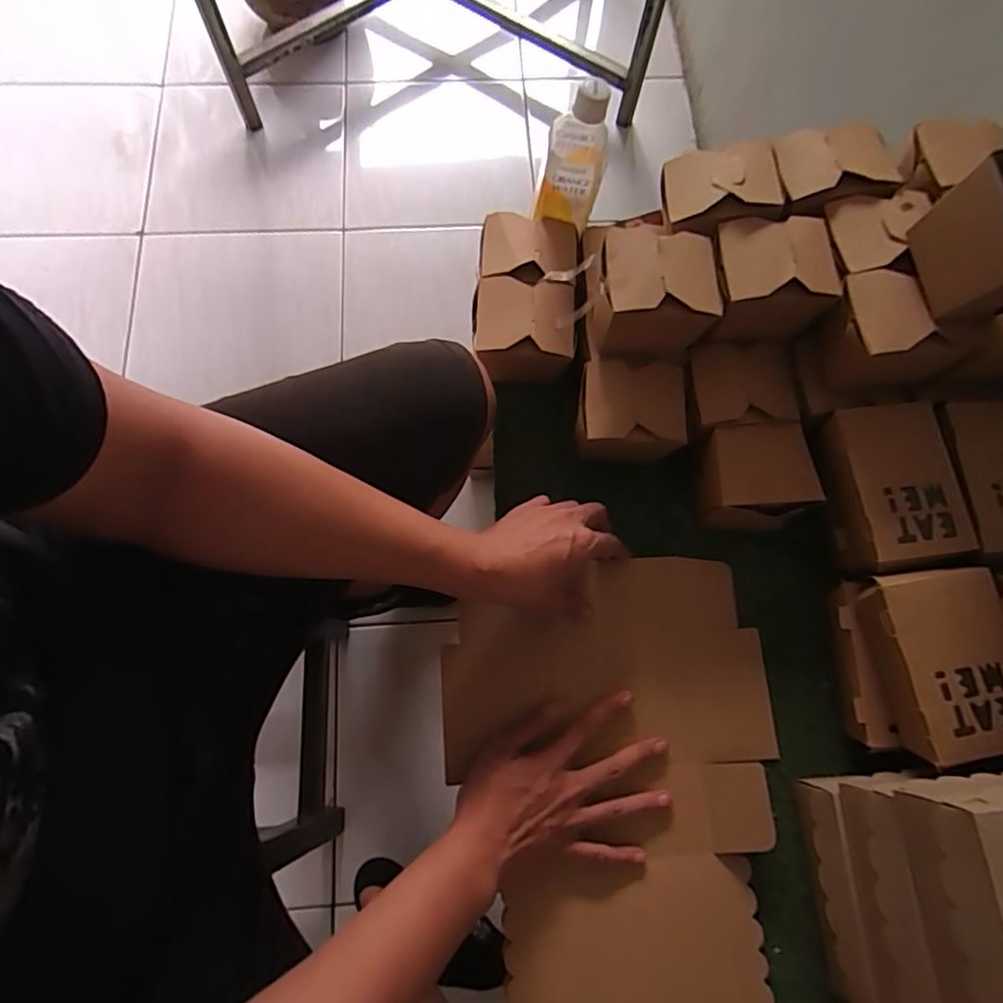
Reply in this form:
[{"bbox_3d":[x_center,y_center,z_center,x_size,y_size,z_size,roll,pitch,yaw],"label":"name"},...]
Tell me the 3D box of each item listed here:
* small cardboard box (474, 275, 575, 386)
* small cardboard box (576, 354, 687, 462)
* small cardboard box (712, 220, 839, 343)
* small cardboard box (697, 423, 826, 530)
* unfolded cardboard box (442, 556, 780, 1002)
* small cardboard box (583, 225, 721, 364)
[{"bbox_3d":[0.022,-0.172,0.610,0.099,0.051,0.094,4,73,-1],"label":"small cardboard box"},{"bbox_3d":[0.125,-0.085,0.591,0.099,0.062,0.090,4,73,-1],"label":"small cardboard box"},{"bbox_3d":[0.242,-0.198,0.547,0.099,0.076,0.088,-2,73,-3],"label":"small cardboard box"},{"bbox_3d":[0.240,-0.020,0.586,0.098,0.065,0.088,-4,73,-4],"label":"small cardboard box"},{"bbox_3d":[0.106,0.266,0.544,0.300,0.021,0.414,-3,73,-3],"label":"unfolded cardboard box"},{"bbox_3d":[0.130,-0.188,0.550,0.106,0.085,0.088,-4,73,-4],"label":"small cardboard box"}]

